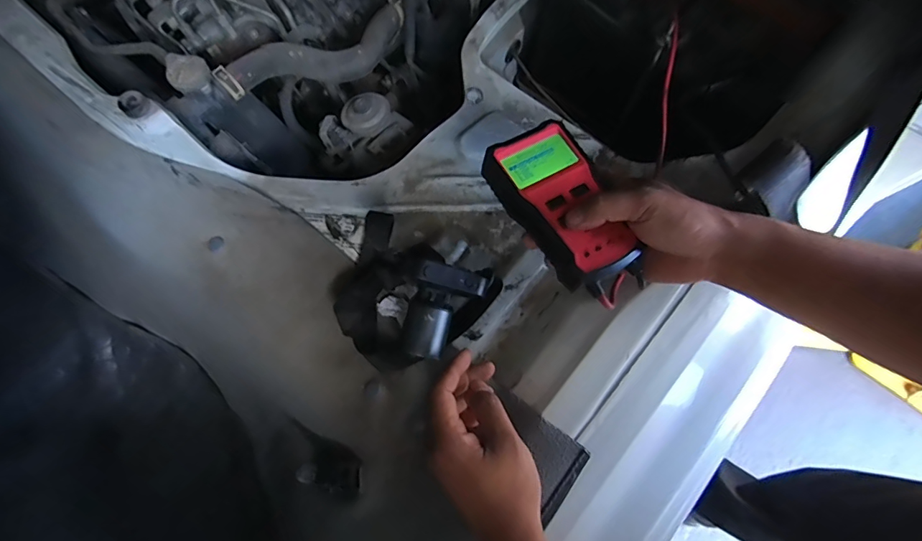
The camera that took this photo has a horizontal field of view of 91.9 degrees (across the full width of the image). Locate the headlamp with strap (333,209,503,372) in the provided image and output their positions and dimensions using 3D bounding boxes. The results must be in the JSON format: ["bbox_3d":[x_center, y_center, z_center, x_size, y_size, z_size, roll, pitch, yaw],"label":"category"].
[{"bbox_3d":[-0.055,0.026,0.430,0.145,0.080,0.127,28,73,9],"label":"headlamp with strap"}]

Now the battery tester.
[{"bbox_3d":[0.091,-0.050,0.380,0.079,0.027,0.162,-29,75,-10],"label":"battery tester"}]

